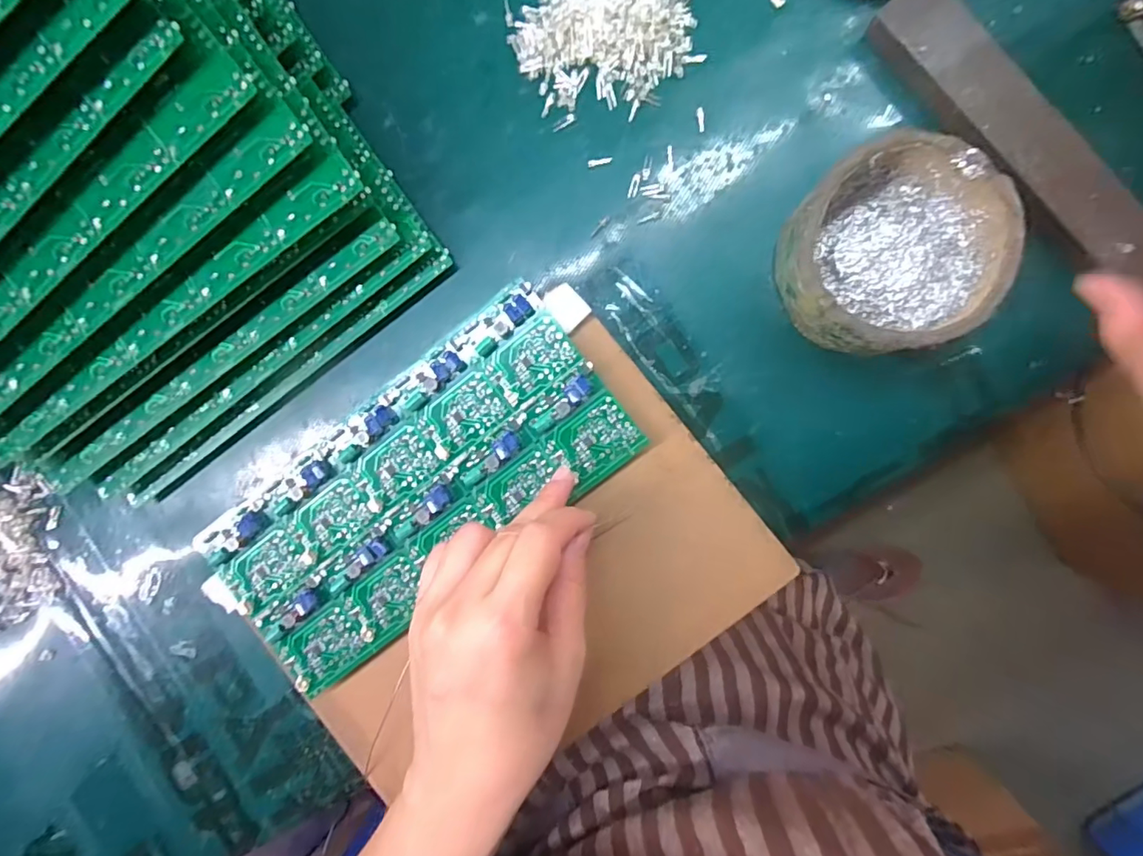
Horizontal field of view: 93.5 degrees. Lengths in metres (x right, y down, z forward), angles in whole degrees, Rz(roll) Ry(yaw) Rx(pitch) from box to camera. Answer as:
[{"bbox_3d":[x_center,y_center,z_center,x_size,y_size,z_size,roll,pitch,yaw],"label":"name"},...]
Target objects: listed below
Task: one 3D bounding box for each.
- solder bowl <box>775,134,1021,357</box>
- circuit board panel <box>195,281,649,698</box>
[{"bbox_3d":[0.143,-0.078,0.247,0.085,0.044,0.089,0,93,6],"label":"solder bowl"},{"bbox_3d":[-0.082,0.035,0.281,0.225,0.009,0.103,-39,86,4],"label":"circuit board panel"}]

